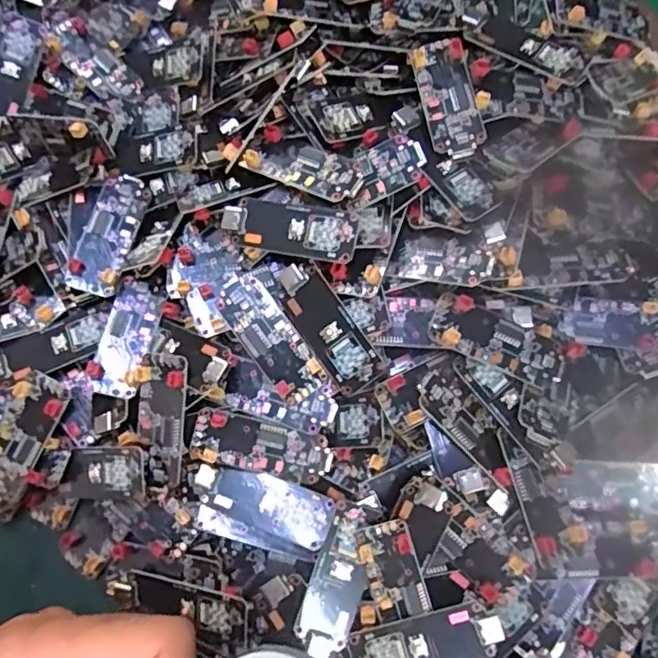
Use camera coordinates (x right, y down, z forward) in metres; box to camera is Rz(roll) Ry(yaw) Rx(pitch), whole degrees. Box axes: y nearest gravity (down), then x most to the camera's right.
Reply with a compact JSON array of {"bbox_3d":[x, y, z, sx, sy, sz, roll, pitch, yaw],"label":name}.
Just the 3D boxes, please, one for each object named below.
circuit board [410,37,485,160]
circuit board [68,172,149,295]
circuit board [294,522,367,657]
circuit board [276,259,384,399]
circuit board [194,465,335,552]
[{"bbox_3d":[0.045,-0.087,0.226,0.019,0.006,0.049,-9,75,-2],"label":"circuit board"},{"bbox_3d":[-0.088,-0.038,0.240,0.021,0.005,0.049,14,75,4],"label":"circuit board"},{"bbox_3d":[0.002,0.092,0.209,0.019,0.004,0.042,19,76,6],"label":"circuit board"},{"bbox_3d":[-0.001,-0.001,0.221,0.019,0.004,0.052,-36,79,13],"label":"circuit board"},{"bbox_3d":[-0.024,0.065,0.219,0.050,0.006,0.023,10,75,4],"label":"circuit board"}]

